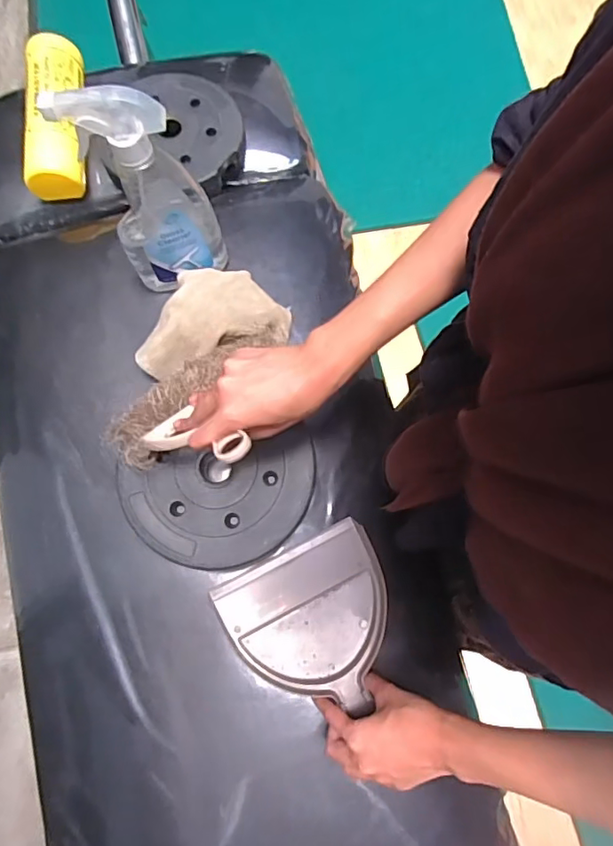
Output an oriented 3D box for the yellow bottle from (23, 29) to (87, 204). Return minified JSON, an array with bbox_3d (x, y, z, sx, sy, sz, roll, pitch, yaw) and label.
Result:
[{"bbox_3d":[-0.289,-0.354,0.634,0.076,0.070,0.166,-4,74,0],"label":"yellow bottle"}]

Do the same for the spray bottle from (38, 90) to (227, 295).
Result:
[{"bbox_3d":[-0.136,-0.203,0.482,0.092,0.209,0.058,-23,74,-5],"label":"spray bottle"}]

